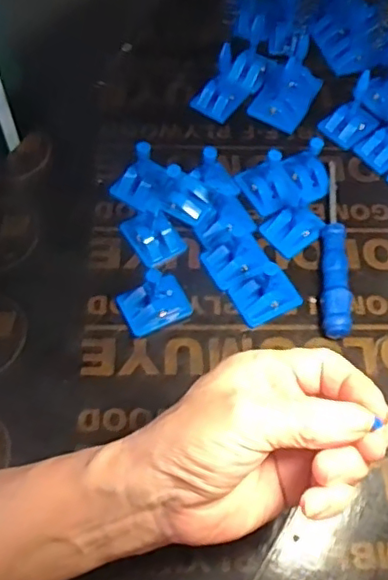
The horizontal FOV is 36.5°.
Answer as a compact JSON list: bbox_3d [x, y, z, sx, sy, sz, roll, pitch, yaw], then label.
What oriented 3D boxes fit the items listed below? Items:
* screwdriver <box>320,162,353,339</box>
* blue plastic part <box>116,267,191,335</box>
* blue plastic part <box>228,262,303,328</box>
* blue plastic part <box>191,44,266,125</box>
[{"bbox_3d":[0.104,-0.033,0.435,0.019,0.019,0.149,6,62,2],"label":"screwdriver"},{"bbox_3d":[-0.028,0.007,0.406,0.046,0.018,0.038,-28,66,-15],"label":"blue plastic part"},{"bbox_3d":[0.050,0.002,0.413,0.043,0.022,0.033,-24,65,-14],"label":"blue plastic part"},{"bbox_3d":[0.033,-0.182,0.493,0.033,0.046,0.073,35,67,16],"label":"blue plastic part"}]

